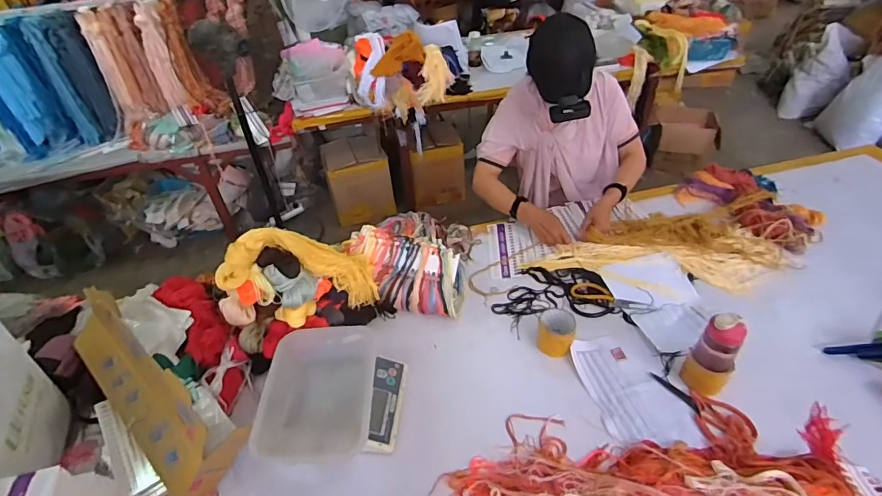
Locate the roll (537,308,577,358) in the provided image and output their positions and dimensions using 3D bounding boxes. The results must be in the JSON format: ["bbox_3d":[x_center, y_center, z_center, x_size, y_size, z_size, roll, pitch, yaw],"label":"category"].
[{"bbox_3d":[0.262,0.194,1.027,0.079,0.080,0.075,-1,40,1],"label":"roll"}]

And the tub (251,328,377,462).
[{"bbox_3d":[-0.228,0.284,0.875,0.227,0.114,0.234,-5,40,1],"label":"tub"}]

